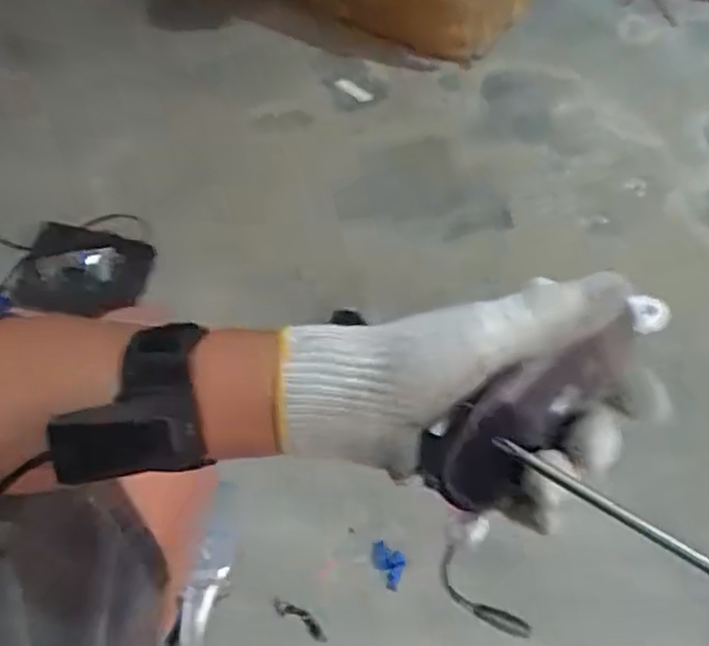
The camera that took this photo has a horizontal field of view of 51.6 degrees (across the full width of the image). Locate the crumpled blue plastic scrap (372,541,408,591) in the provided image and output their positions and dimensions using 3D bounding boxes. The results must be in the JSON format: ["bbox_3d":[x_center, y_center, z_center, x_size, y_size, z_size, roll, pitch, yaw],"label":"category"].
[{"bbox_3d":[0.042,0.285,0.869,0.034,0.009,0.057,-27,62,-14],"label":"crumpled blue plastic scrap"}]

